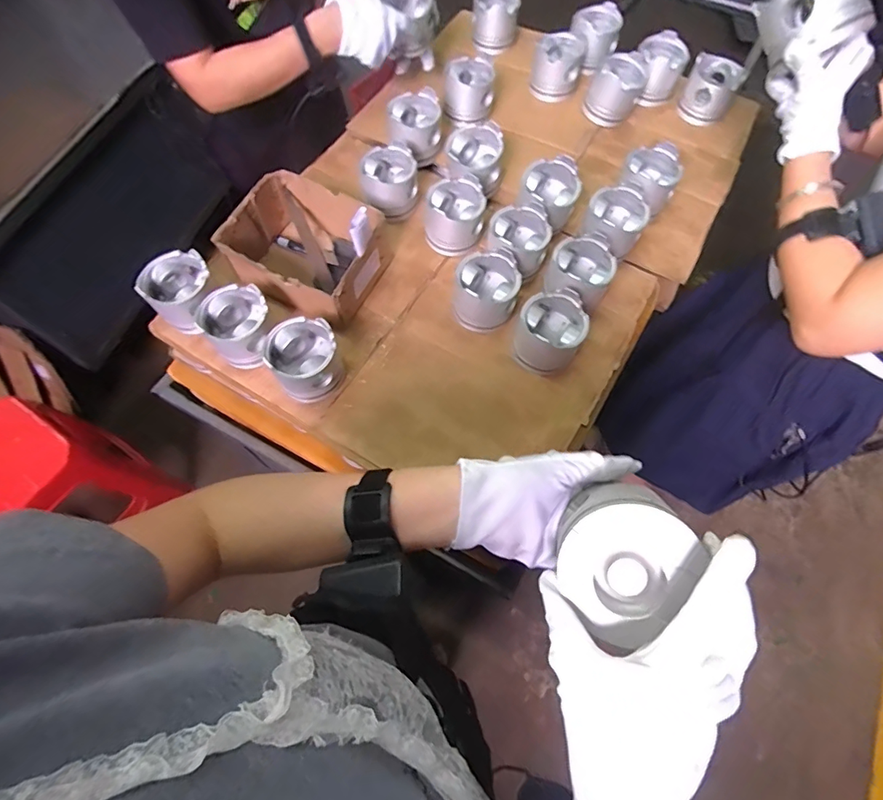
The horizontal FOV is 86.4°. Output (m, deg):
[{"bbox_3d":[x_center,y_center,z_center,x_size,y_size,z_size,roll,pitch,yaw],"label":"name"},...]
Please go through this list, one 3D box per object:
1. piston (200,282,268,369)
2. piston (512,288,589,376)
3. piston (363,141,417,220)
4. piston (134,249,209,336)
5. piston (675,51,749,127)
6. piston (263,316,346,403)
[{"bbox_3d":[-0.286,-0.105,0.670,0.092,0.067,0.095,-37,70,-16],"label":"piston"},{"bbox_3d":[0.154,-0.096,0.672,0.091,0.082,0.092,0,64,0],"label":"piston"},{"bbox_3d":[-0.089,-0.361,0.784,0.093,0.079,0.094,-11,65,-6],"label":"piston"},{"bbox_3d":[-0.376,-0.159,0.688,0.093,0.069,0.092,0,64,0],"label":"piston"},{"bbox_3d":[0.504,-0.581,0.880,0.090,0.079,0.087,28,67,12],"label":"piston"},{"bbox_3d":[-0.186,-0.057,0.643,0.090,0.075,0.089,0,64,0],"label":"piston"}]

